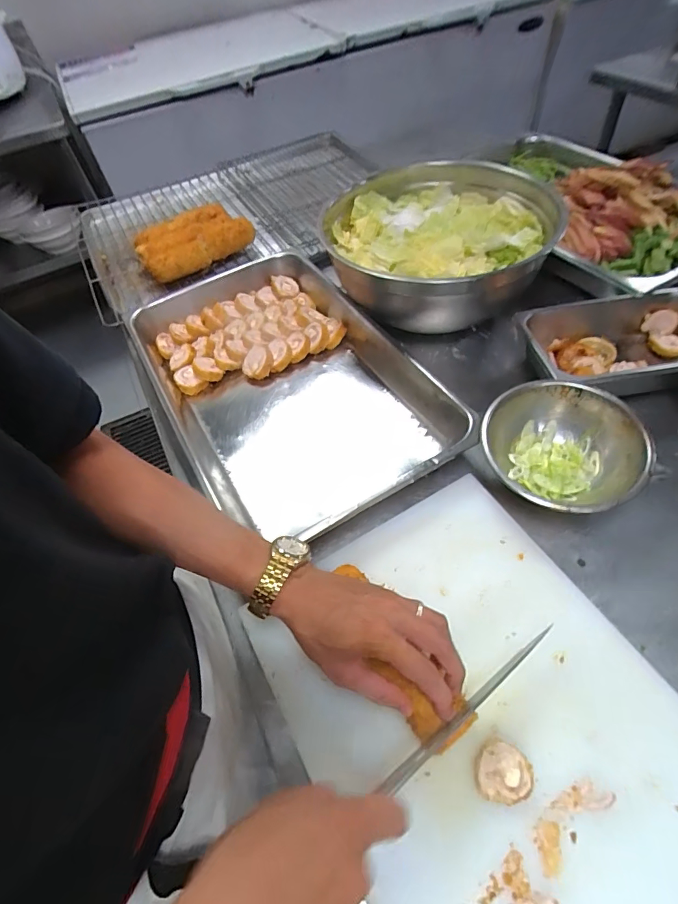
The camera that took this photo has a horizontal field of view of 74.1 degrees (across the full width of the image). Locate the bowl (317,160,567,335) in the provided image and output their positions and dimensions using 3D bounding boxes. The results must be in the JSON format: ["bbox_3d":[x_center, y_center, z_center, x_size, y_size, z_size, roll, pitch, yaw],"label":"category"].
[{"bbox_3d":[0.145,-0.322,0.721,0.327,0.127,0.345,-2,54,3],"label":"bowl"}]

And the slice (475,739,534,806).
[{"bbox_3d":[0.134,0.262,0.367,0.043,0.016,0.041,-2,54,3],"label":"slice"}]

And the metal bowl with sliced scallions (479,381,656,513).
[{"bbox_3d":[0.253,-0.002,0.521,0.162,0.068,0.166,-2,54,3],"label":"metal bowl with sliced scallions"}]

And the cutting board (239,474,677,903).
[{"bbox_3d":[0.141,0.252,0.388,0.305,0.025,0.462,-27,57,-15],"label":"cutting board"}]

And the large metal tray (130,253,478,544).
[{"bbox_3d":[-0.087,-0.115,0.664,0.344,0.084,0.551,-25,57,-14],"label":"large metal tray"}]

